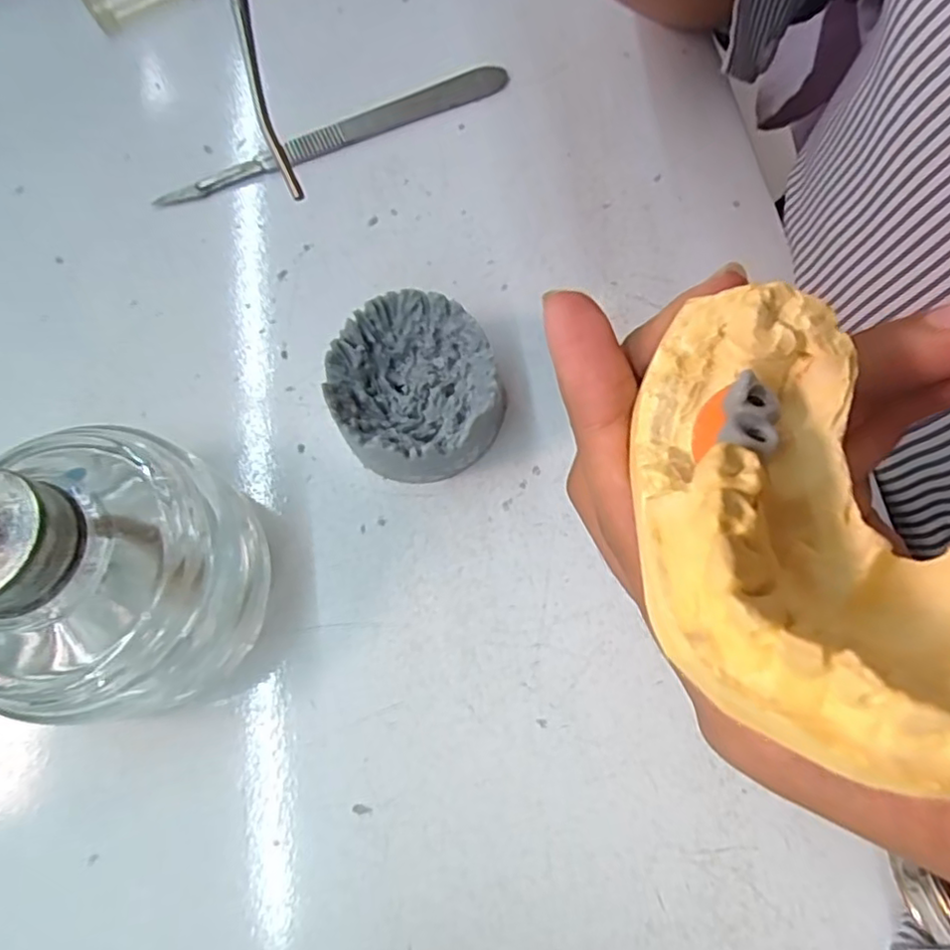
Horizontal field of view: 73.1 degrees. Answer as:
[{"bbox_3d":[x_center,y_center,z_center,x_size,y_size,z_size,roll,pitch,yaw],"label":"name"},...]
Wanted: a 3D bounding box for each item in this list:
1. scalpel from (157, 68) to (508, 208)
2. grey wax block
[{"bbox_3d":[-0.053,-0.130,0.245,0.138,0.004,0.014,-23,72,-5],"label":"scalpel"},{"bbox_3d":[-0.018,-0.025,0.195,0.048,0.029,0.052,-22,72,-5],"label":"grey wax block"}]

